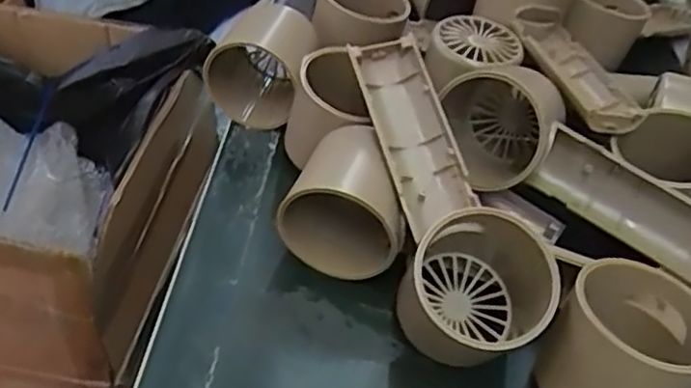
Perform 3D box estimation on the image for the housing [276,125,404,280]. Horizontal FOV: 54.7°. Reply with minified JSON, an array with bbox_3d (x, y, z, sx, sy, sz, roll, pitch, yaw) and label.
[{"bbox_3d":[0.002,0.003,0.325,0.059,0.067,0.064,15,45,9],"label":"housing"}]

